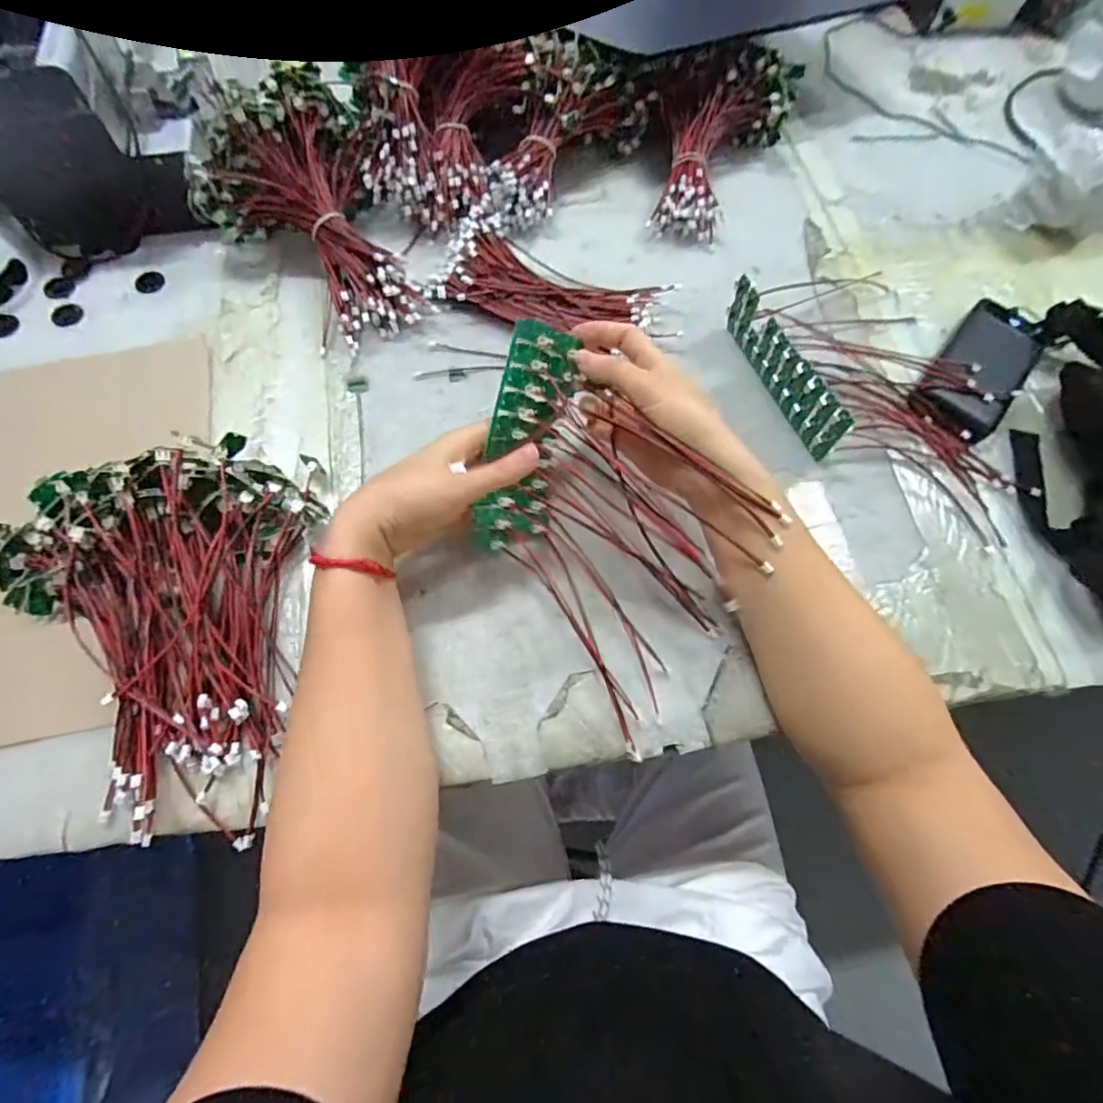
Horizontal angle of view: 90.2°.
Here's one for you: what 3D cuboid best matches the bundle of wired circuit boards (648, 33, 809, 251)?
[{"bbox_3d":[0.174,-0.439,0.576,0.133,0.082,0.224,17,68,5],"label":"bundle of wired circuit boards"}]

